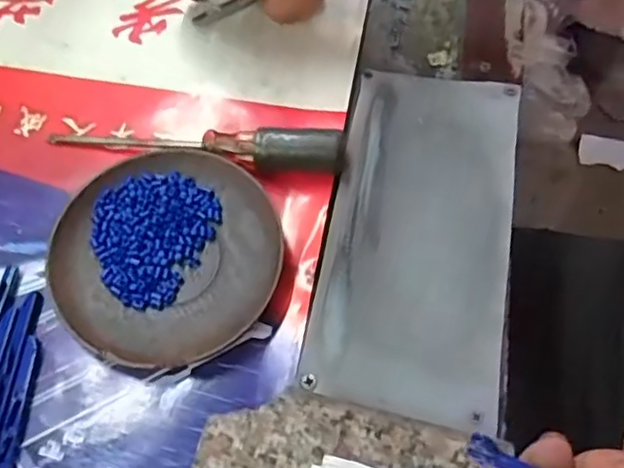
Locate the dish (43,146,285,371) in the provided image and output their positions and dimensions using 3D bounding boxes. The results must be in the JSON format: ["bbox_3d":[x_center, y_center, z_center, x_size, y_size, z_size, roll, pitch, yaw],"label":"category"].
[{"bbox_3d":[-0.074,0.010,0.324,0.111,0.014,0.112,-1,63,2],"label":"dish"}]

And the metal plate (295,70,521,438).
[{"bbox_3d":[0.056,-0.006,0.332,0.092,0.008,0.195,9,64,7],"label":"metal plate"}]

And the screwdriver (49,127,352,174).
[{"bbox_3d":[-0.065,-0.051,0.351,0.164,0.021,0.022,4,64,5],"label":"screwdriver"}]

